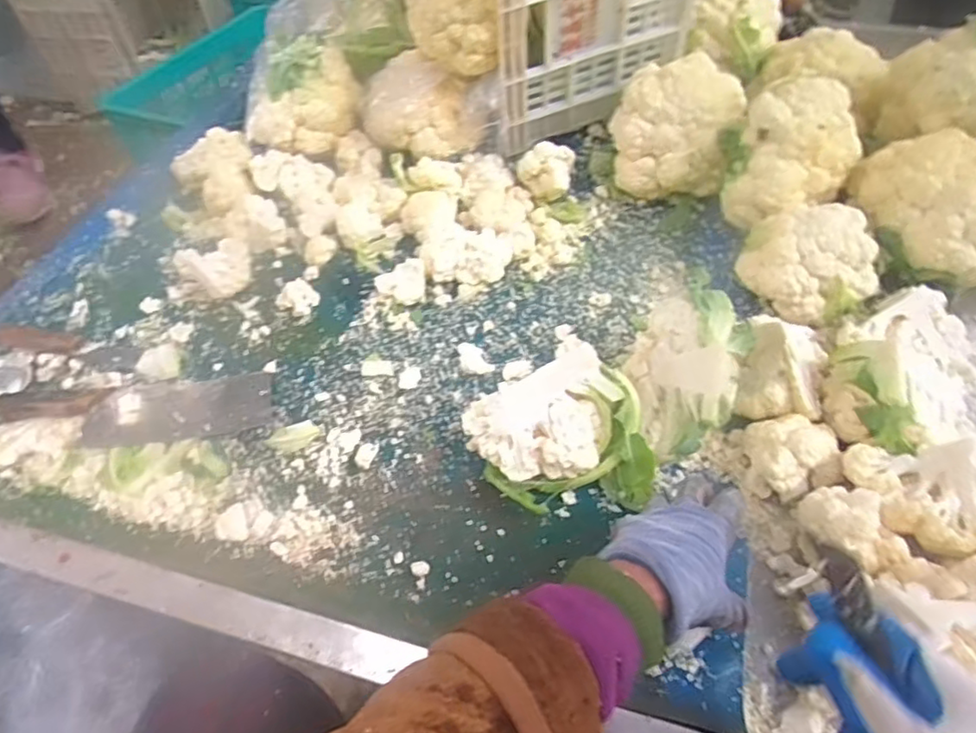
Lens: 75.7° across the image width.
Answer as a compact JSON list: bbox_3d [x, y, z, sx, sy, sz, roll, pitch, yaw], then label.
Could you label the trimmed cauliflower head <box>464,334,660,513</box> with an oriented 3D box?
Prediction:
[{"bbox_3d":[0.060,0.058,0.545,0.155,0.092,0.105,-8,51,-2],"label":"trimmed cauliflower head"}]

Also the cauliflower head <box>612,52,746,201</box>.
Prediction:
[{"bbox_3d":[0.243,-0.304,0.817,0.152,0.136,0.162,17,54,17],"label":"cauliflower head"}]

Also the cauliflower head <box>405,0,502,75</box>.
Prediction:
[{"bbox_3d":[-0.043,-0.425,0.739,0.112,0.127,0.096,-7,51,-2],"label":"cauliflower head"}]

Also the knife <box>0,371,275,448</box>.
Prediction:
[{"bbox_3d":[-0.347,0.047,0.617,0.261,0.018,0.077,-6,51,-1],"label":"knife"}]

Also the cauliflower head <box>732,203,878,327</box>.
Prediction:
[{"bbox_3d":[0.342,-0.117,0.670,0.110,0.085,0.105,-2,51,2],"label":"cauliflower head"}]

